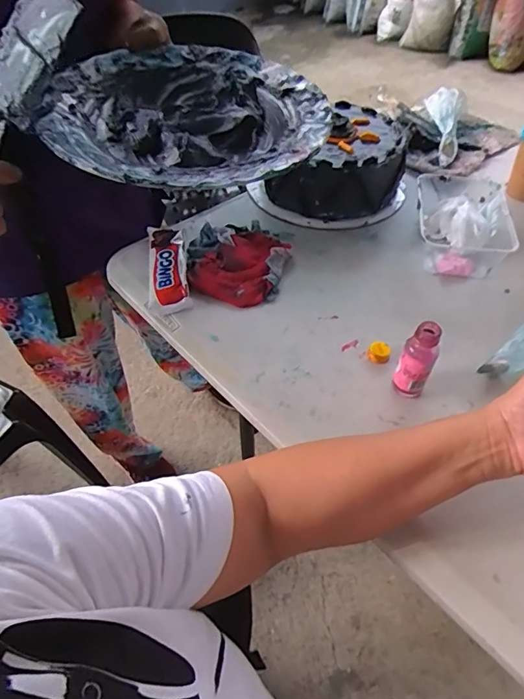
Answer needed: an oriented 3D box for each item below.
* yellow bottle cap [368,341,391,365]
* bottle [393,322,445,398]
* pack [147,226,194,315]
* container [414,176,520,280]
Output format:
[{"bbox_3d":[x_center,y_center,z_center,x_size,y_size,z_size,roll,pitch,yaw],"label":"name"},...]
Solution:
[{"bbox_3d":[0.126,0.003,0.496,0.022,0.012,0.023,0,49,0],"label":"yellow bottle cap"},{"bbox_3d":[0.148,0.015,0.445,0.030,0.089,0.030,21,53,17],"label":"bottle"},{"bbox_3d":[-0.121,-0.106,0.584,0.048,0.024,0.158,-9,50,-7],"label":"pack"},{"bbox_3d":[0.267,-0.173,0.628,0.114,0.056,0.179,7,50,6],"label":"container"}]

